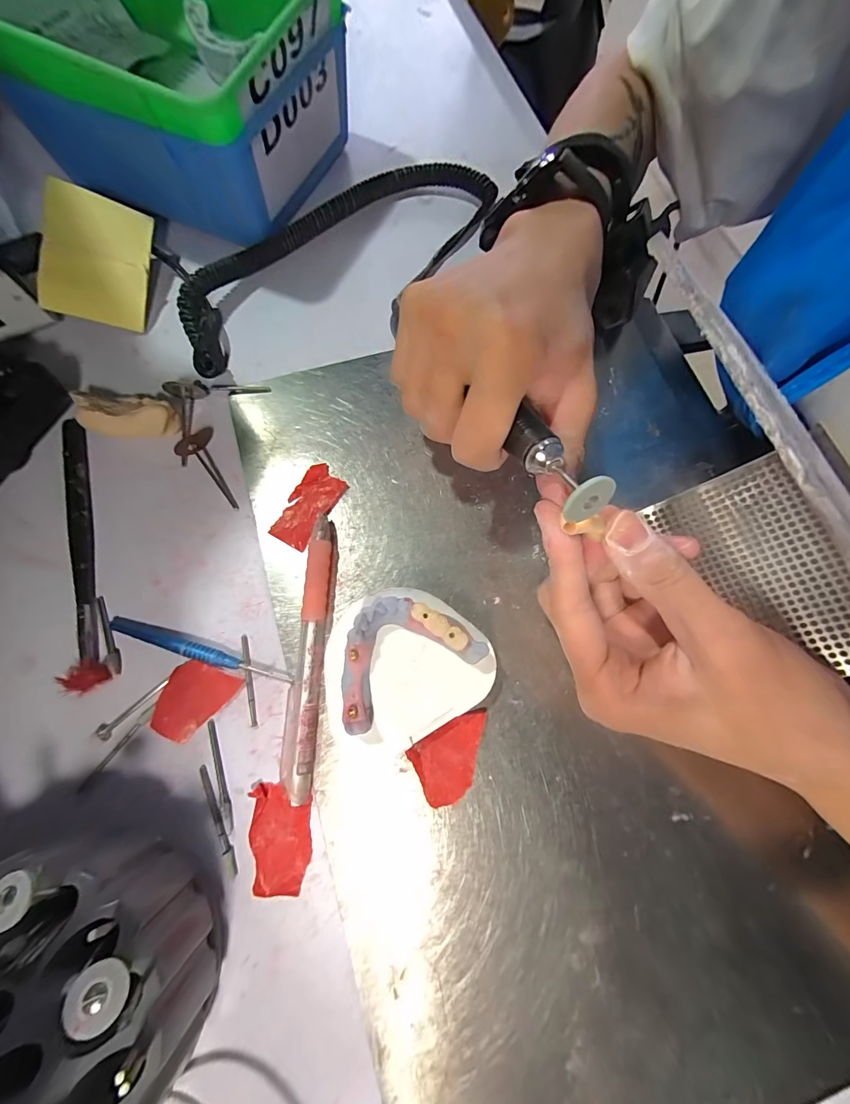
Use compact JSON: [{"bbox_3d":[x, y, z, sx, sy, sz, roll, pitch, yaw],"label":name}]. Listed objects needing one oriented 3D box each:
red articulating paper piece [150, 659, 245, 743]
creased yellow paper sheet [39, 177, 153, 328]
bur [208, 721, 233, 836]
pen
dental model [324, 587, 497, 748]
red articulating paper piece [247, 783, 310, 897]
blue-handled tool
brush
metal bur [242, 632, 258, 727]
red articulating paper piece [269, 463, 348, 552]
[{"bbox_3d":[-0.113,0.069,0.189,0.028,0.004,0.040,43,78,9],"label":"red articulating paper piece"},{"bbox_3d":[-0.195,-0.176,0.232,0.049,0.009,0.071,5,88,-27],"label":"creased yellow paper sheet"},{"bbox_3d":[-0.095,0.103,0.180,0.005,0.004,0.049,-17,76,-6],"label":"bur"},{"bbox_3d":[-0.057,0.047,0.192,0.016,0.012,0.129,3,75,-1],"label":"pen"},{"bbox_3d":[-0.010,0.050,0.180,0.072,0.031,0.065,-27,77,-9],"label":"dental model"},{"bbox_3d":[-0.065,0.128,0.174,0.027,0.004,0.043,-5,75,-3],"label":"red articulating paper piece"},{"bbox_3d":[-0.112,0.049,0.193,0.095,0.006,0.009,17,75,3],"label":"blue-handled tool"},{"bbox_3d":[-0.179,-0.003,0.203,0.014,0.011,0.147,-15,76,-6],"label":"brush"},{"bbox_3d":[-0.087,0.063,0.191,0.004,0.004,0.043,-13,75,-5],"label":"metal bur"},{"bbox_3d":[-0.064,-0.025,0.215,0.024,0.004,0.047,29,80,9],"label":"red articulating paper piece"}]

